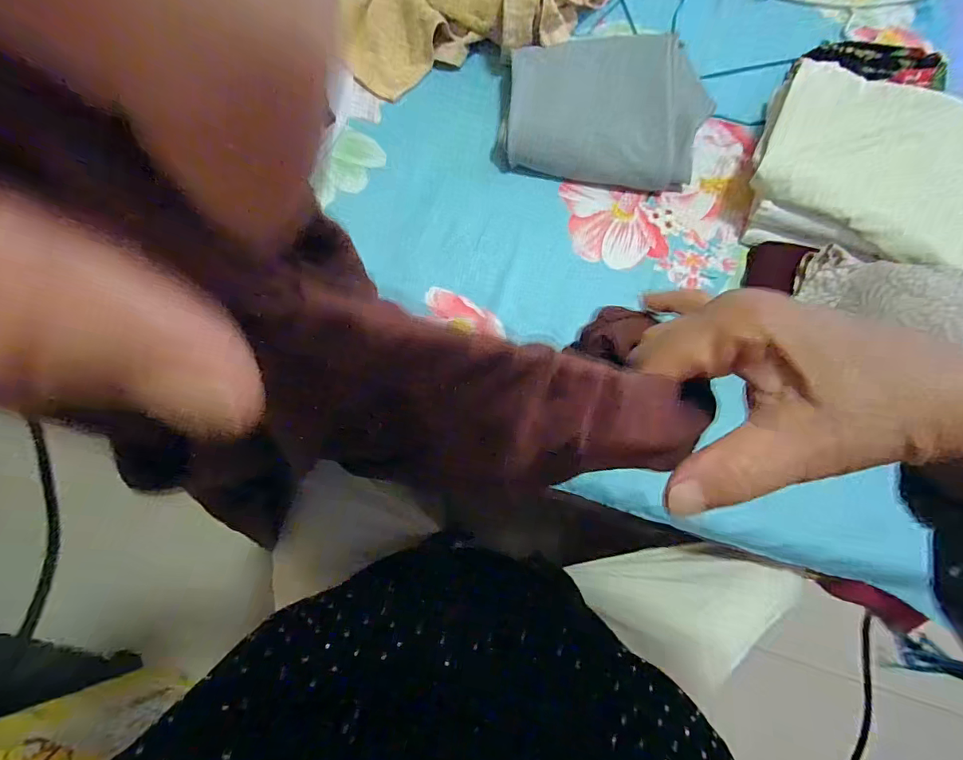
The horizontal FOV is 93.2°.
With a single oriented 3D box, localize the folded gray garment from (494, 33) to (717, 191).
[{"bbox_3d":[0.166,-0.366,0.617,0.251,0.069,0.202,12,70,3],"label":"folded gray garment"}]

